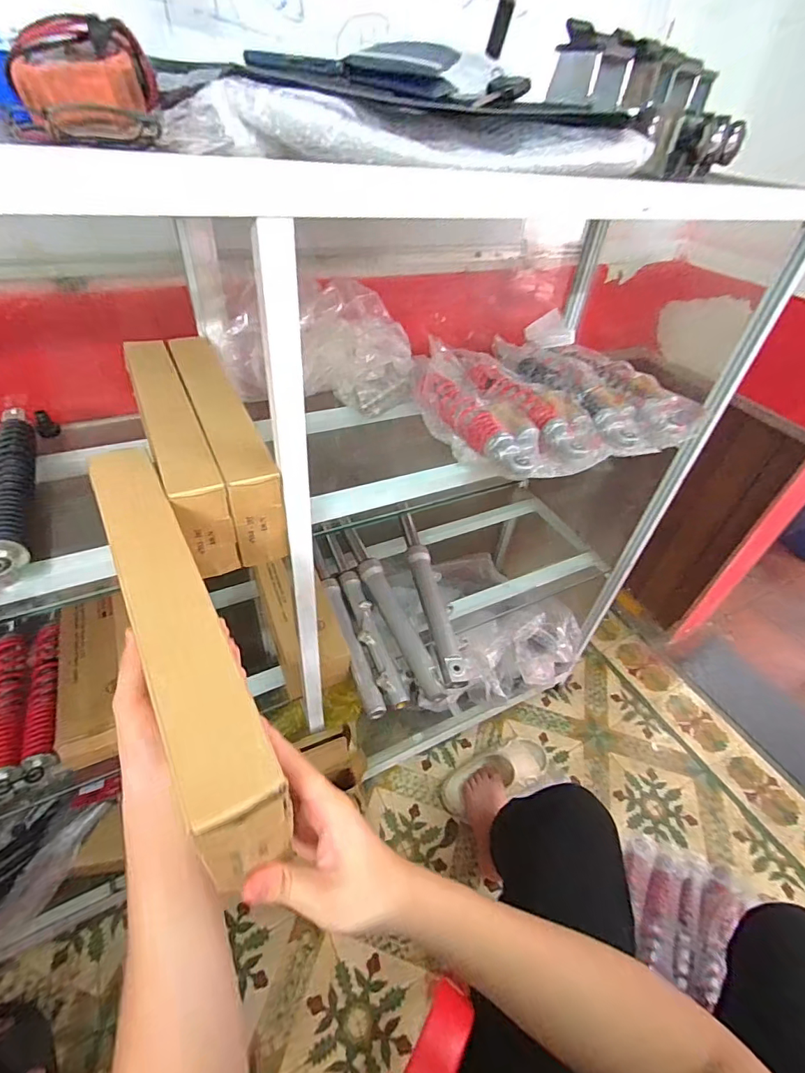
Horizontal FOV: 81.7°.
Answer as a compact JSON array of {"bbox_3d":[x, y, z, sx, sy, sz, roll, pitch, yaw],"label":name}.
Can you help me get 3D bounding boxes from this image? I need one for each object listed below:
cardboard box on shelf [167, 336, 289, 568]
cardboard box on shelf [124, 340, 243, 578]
[{"bbox_3d":[-0.227,-0.130,0.602,0.065,0.110,0.369,-15,47,-23],"label":"cardboard box on shelf"},{"bbox_3d":[-0.277,-0.118,0.574,0.058,0.116,0.370,-17,47,-24],"label":"cardboard box on shelf"}]

